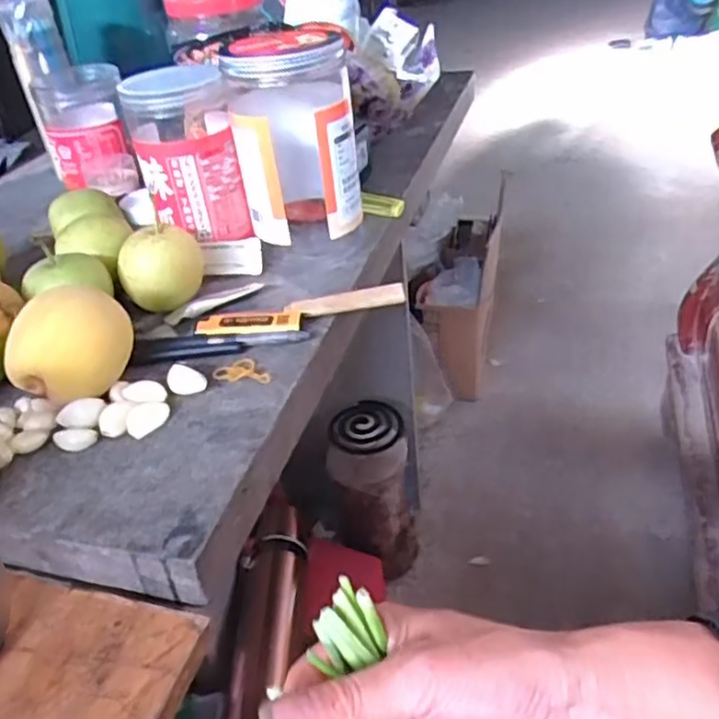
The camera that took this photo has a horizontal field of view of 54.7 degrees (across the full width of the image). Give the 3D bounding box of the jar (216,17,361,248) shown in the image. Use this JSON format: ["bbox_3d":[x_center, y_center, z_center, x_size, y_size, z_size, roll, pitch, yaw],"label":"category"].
[{"bbox_3d":[-0.054,-0.175,0.581,0.095,0.173,0.117,-10,36,-6],"label":"jar"}]

